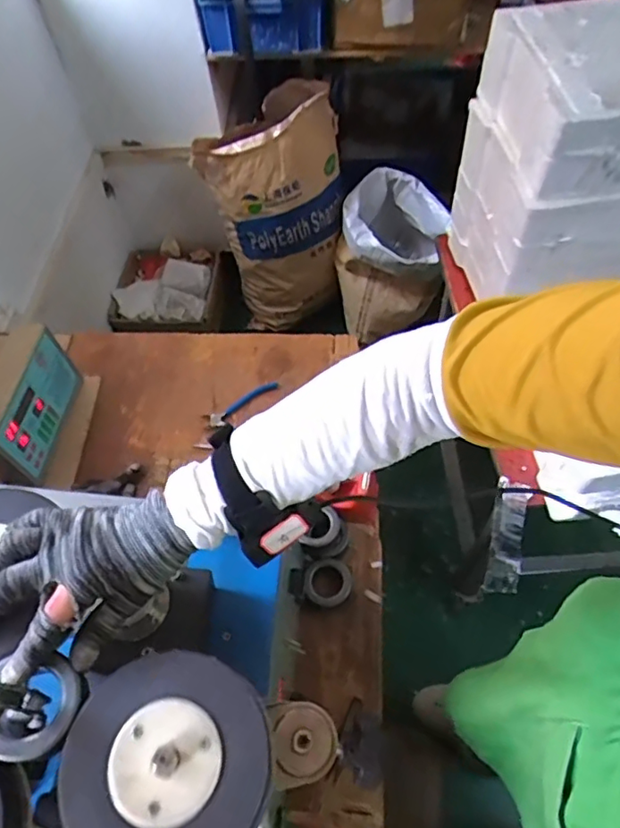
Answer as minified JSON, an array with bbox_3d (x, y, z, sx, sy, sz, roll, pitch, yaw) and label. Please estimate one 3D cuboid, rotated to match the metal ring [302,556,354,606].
[{"bbox_3d":[0.026,0.241,0.832,0.069,0.038,0.067,-2,57,2],"label":"metal ring"}]

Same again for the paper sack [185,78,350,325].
[{"bbox_3d":[-0.094,-0.560,1.730,0.397,0.666,0.227,-8,57,-2],"label":"paper sack"}]

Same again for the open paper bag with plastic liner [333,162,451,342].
[{"bbox_3d":[0.247,-0.479,1.810,0.312,0.469,0.377,5,57,7],"label":"open paper bag with plastic liner"}]

